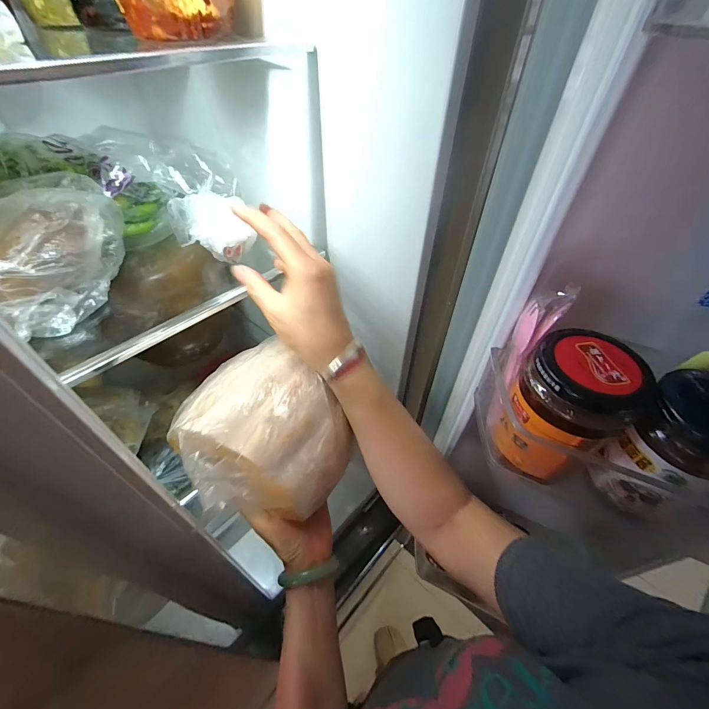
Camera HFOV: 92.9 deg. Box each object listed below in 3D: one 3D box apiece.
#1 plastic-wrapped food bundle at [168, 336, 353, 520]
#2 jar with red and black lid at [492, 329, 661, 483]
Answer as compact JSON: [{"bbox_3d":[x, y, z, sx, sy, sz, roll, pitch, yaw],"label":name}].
[{"bbox_3d":[-0.078,0.071,0.300,0.118,0.109,0.131,33,54,27],"label":"plastic-wrapped food bundle"},{"bbox_3d":[0.146,0.040,0.238,0.066,0.090,0.063,1,47,-1],"label":"jar with red and black lid"}]

